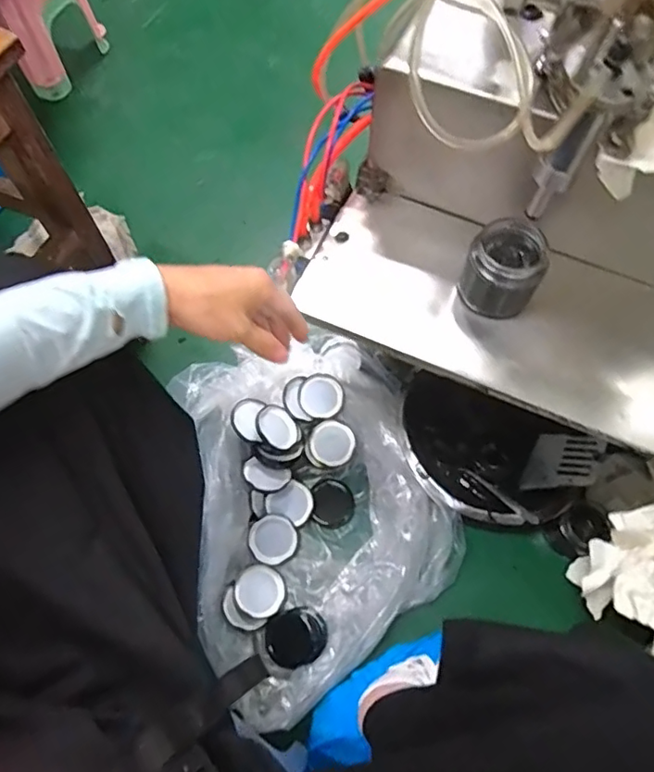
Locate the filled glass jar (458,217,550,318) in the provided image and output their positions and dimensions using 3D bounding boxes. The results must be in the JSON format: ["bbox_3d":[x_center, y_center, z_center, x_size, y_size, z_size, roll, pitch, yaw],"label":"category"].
[{"bbox_3d":[0.161,-0.108,0.501,0.065,0.069,0.063,0,65,0],"label":"filled glass jar"}]

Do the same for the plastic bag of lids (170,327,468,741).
[{"bbox_3d":[-0.024,0.139,0.722,0.334,0.096,0.489,-12,66,-6],"label":"plastic bag of lids"}]

